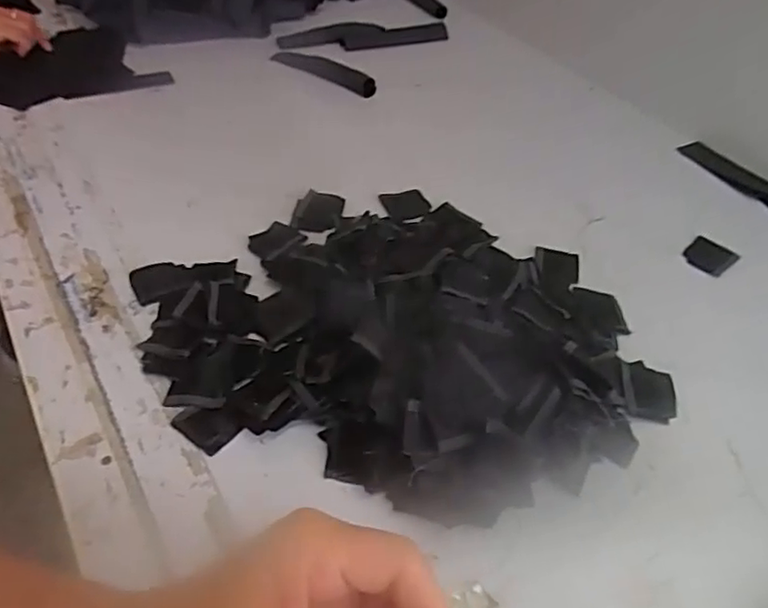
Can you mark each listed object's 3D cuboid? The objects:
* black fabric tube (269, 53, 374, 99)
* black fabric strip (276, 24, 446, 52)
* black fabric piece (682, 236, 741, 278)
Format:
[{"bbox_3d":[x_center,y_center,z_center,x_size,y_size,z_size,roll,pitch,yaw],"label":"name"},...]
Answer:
[{"bbox_3d":[-0.090,-0.360,0.944,0.190,0.032,0.032,28,50,21],"label":"black fabric tube"},{"bbox_3d":[-0.032,-0.460,1.053,0.293,0.024,0.052,-13,48,-17],"label":"black fabric strip"},{"bbox_3d":[0.355,-0.052,0.675,0.048,0.010,0.044,36,53,27],"label":"black fabric piece"}]

